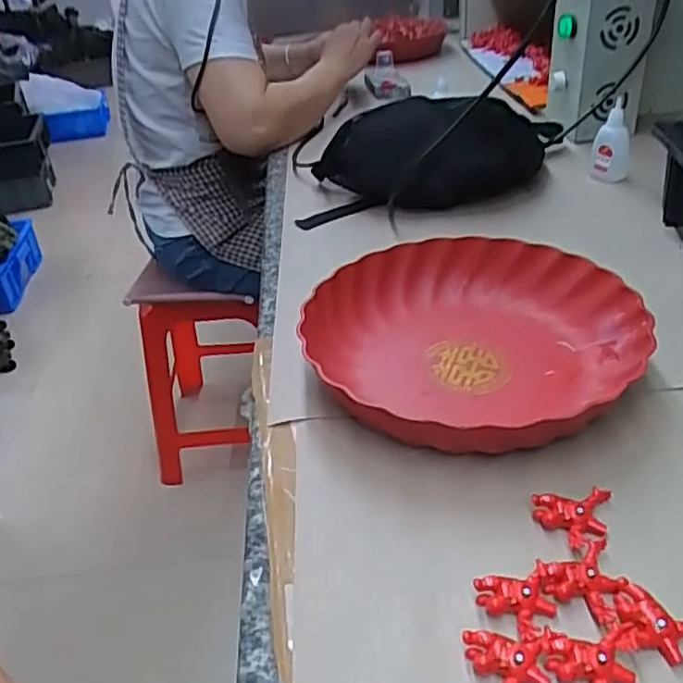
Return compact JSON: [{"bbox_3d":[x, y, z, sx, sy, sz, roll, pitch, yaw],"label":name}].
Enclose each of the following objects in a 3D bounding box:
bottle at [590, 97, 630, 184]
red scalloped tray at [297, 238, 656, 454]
[{"bbox_3d":[0.316,-0.232,0.804,0.039,0.086,0.034,-12,35,-10],"label":"bottle"},{"bbox_3d":[0.095,-0.001,0.510,0.245,0.047,0.242,-16,36,-15],"label":"red scalloped tray"}]

